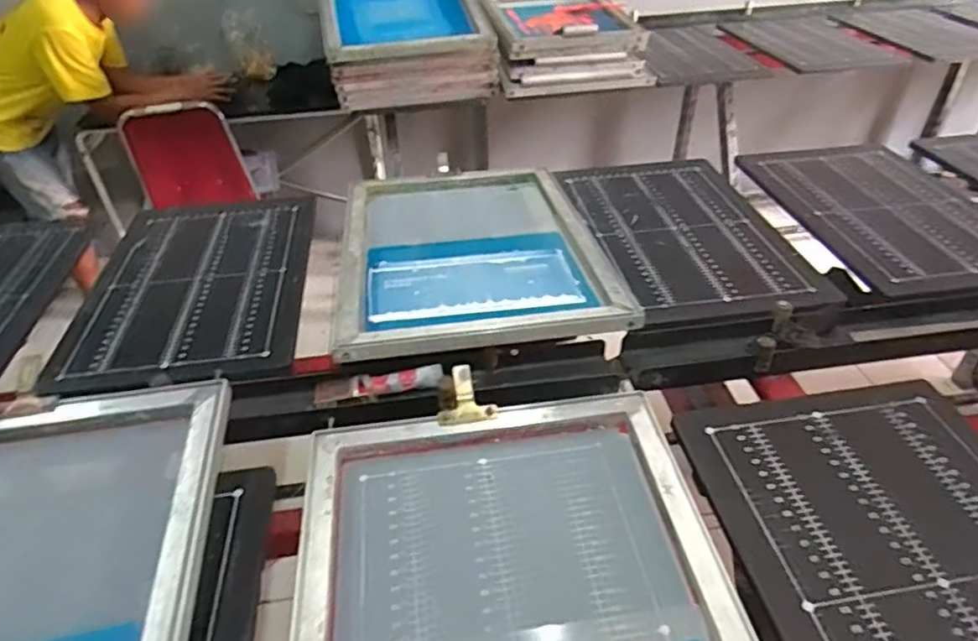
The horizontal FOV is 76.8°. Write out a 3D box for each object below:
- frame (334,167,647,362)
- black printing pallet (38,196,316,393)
[{"bbox_3d":[-0.043,-0.160,1.204,0.453,0.043,0.685,-7,33,-5],"label":"frame"},{"bbox_3d":[-0.563,-0.082,1.201,0.393,0.043,0.625,-8,39,-7],"label":"black printing pallet"}]

